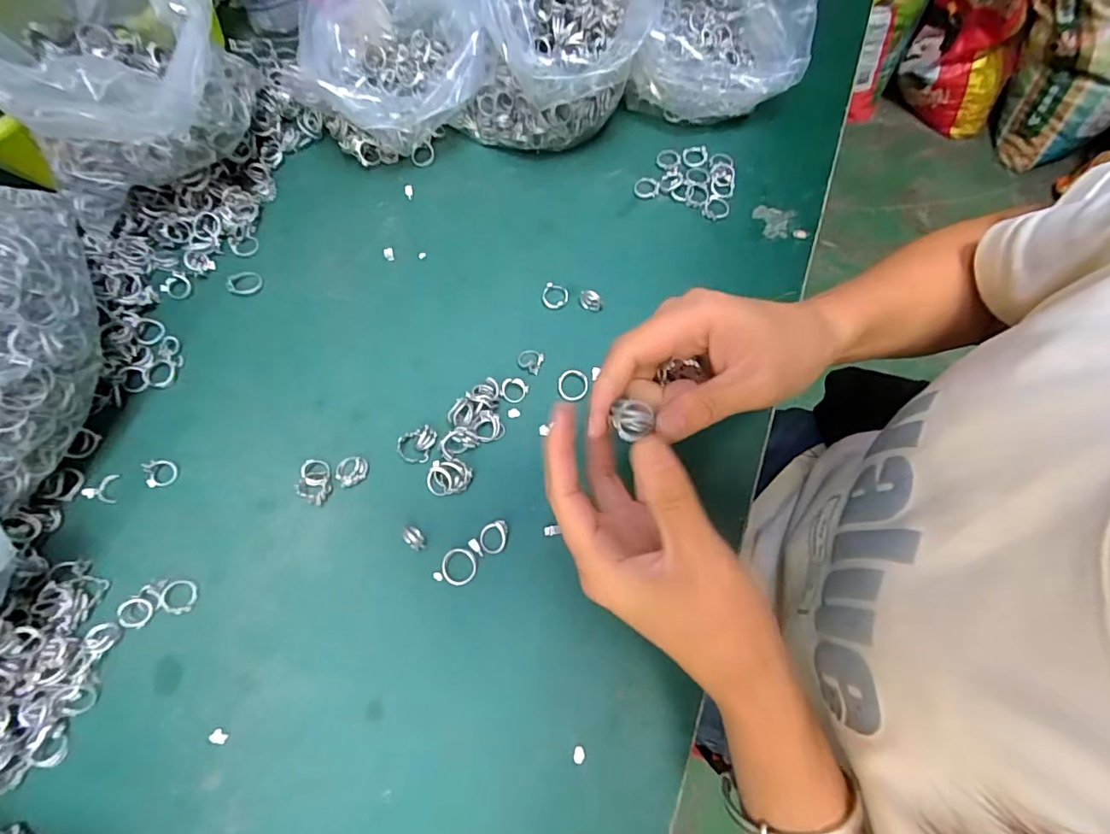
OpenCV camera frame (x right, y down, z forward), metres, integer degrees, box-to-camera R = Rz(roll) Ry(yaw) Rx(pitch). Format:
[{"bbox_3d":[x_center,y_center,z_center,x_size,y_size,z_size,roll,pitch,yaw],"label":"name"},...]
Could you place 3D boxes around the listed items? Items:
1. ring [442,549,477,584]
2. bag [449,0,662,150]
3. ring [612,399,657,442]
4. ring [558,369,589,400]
[{"bbox_3d":[-0.062,0.097,0.333,0.022,0.005,0.022,0,70,0],"label":"ring"},{"bbox_3d":[0.000,-0.319,0.418,0.151,0.129,0.167,6,71,2],"label":"bag"},{"bbox_3d":[0.033,0.000,0.216,0.017,0.010,0.018,0,70,0],"label":"ring"},{"bbox_3d":[0.013,-0.023,0.373,0.022,0.004,0.023,0,70,0],"label":"ring"}]

